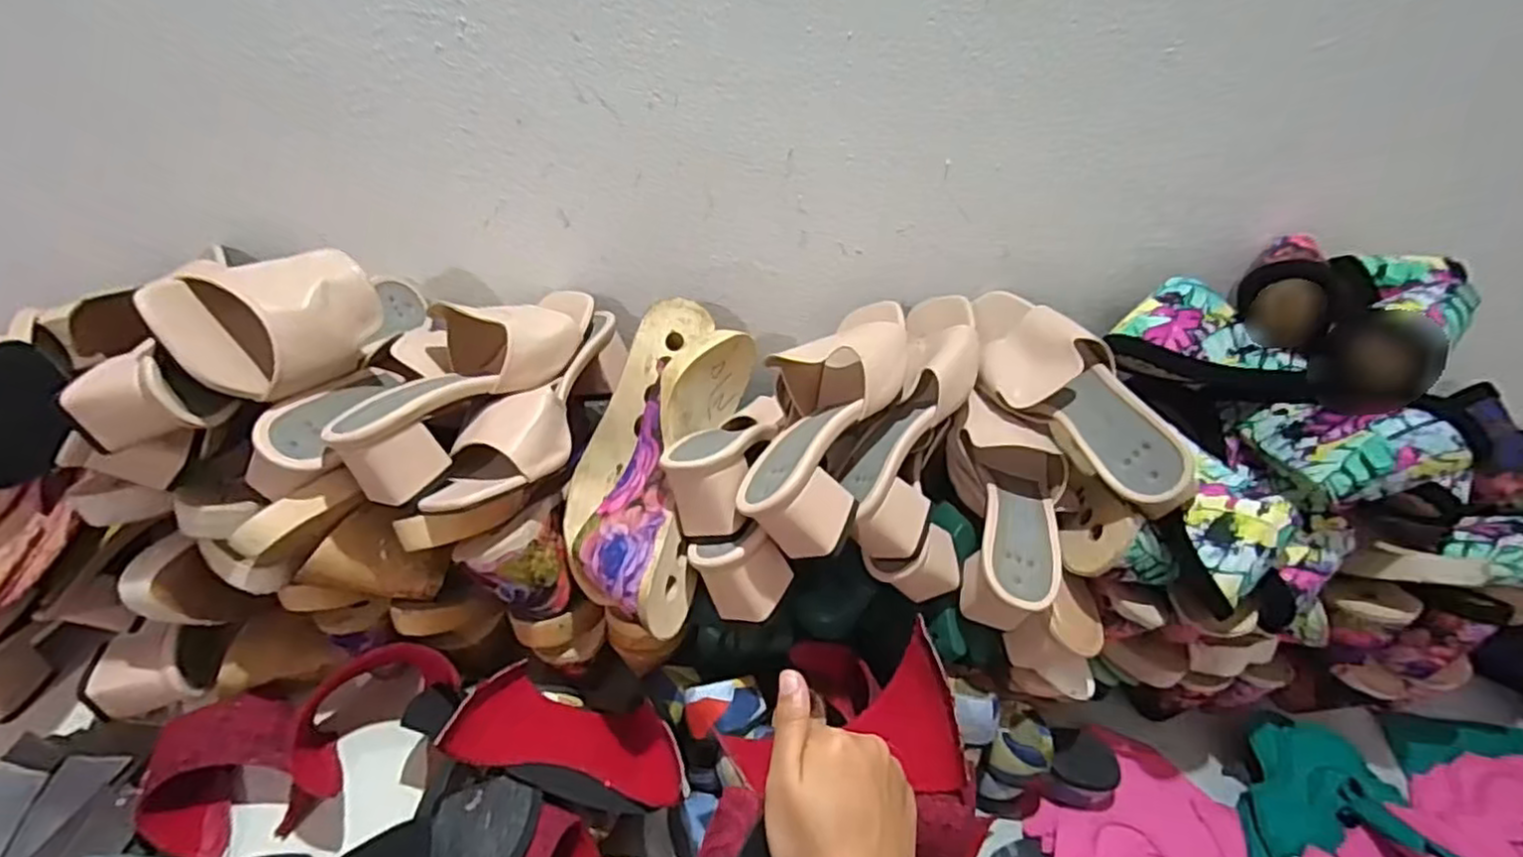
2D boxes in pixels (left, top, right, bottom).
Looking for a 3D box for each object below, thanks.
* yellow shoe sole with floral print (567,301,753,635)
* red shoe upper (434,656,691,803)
[{"bbox_3d":[-0.083,0.020,0.536,0.124,0.083,0.265,8,60,2],"label":"yellow shoe sole with floral print"},{"bbox_3d":[-0.135,0.220,0.513,0.167,0.054,0.084,21,36,-15],"label":"red shoe upper"}]

